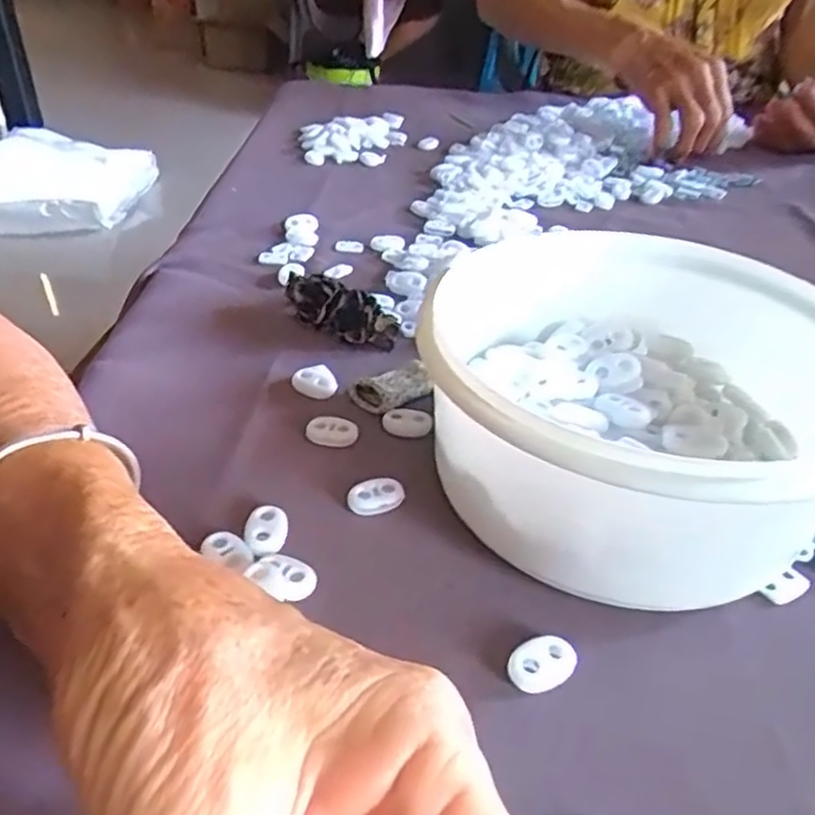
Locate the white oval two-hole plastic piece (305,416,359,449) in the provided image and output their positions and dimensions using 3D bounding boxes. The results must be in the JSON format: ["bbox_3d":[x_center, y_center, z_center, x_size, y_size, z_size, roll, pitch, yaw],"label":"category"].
[{"bbox_3d":[-0.033,0.011,0.310,0.023,0.008,0.012,10,38,10],"label":"white oval two-hole plastic piece"}]

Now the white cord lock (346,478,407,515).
[{"bbox_3d":[-0.012,0.036,0.278,0.023,0.007,0.014,-6,38,-10],"label":"white cord lock"}]

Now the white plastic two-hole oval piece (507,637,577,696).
[{"bbox_3d":[0.042,0.081,0.220,0.022,0.006,0.014,-19,42,-25],"label":"white plastic two-hole oval piece"}]

